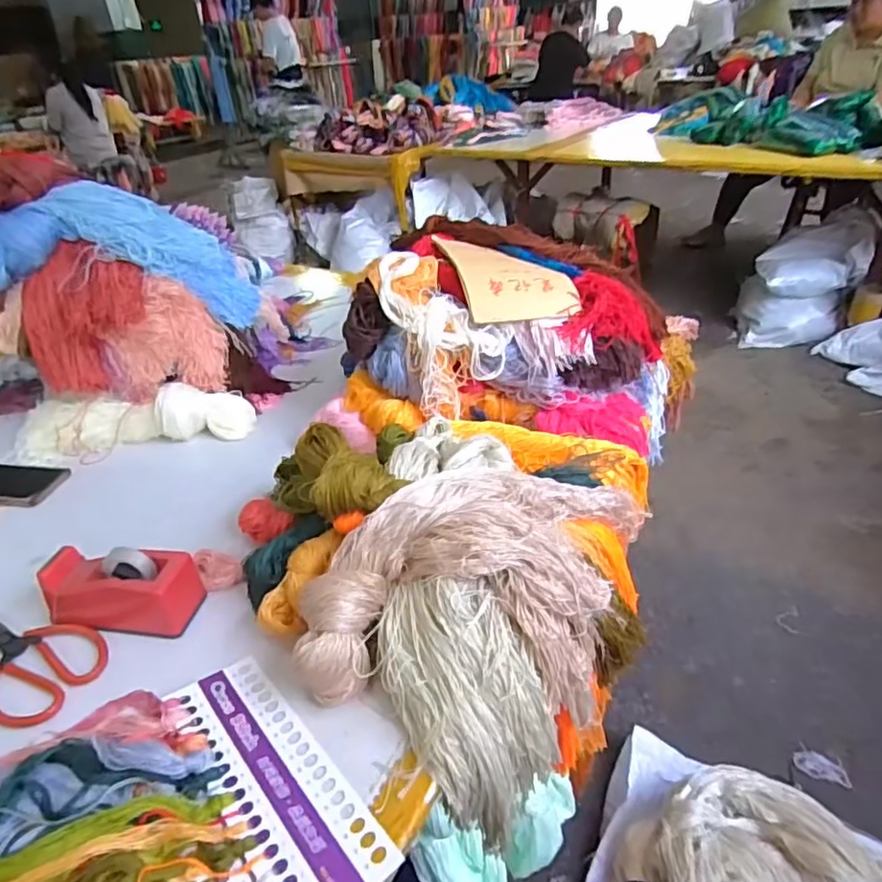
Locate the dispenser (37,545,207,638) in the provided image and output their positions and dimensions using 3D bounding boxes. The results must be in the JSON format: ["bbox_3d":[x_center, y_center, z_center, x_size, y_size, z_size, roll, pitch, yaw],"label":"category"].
[{"bbox_3d":[-0.328,0.147,0.625,0.146,0.066,0.070,4,35,10],"label":"dispenser"}]

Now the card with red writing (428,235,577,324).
[{"bbox_3d":[0.090,-0.221,0.800,0.149,0.033,0.163,-5,60,-17],"label":"card with red writing"}]

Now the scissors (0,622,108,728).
[{"bbox_3d":[-0.424,0.210,0.607,0.183,0.017,0.101,14,38,23],"label":"scissors"}]

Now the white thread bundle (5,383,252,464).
[{"bbox_3d":[-0.461,-0.033,0.909,0.345,0.062,0.094,-5,35,-2],"label":"white thread bundle"}]

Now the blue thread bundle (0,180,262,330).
[{"bbox_3d":[-0.493,-0.293,0.955,0.426,0.171,0.122,2,28,-34],"label":"blue thread bundle"}]

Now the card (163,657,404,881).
[{"bbox_3d":[-0.131,0.264,0.489,0.086,0.005,0.238,-21,37,-32],"label":"card"}]

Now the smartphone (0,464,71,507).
[{"bbox_3d":[-0.600,0.059,0.835,0.158,0.011,0.081,0,35,5],"label":"smartphone"}]

